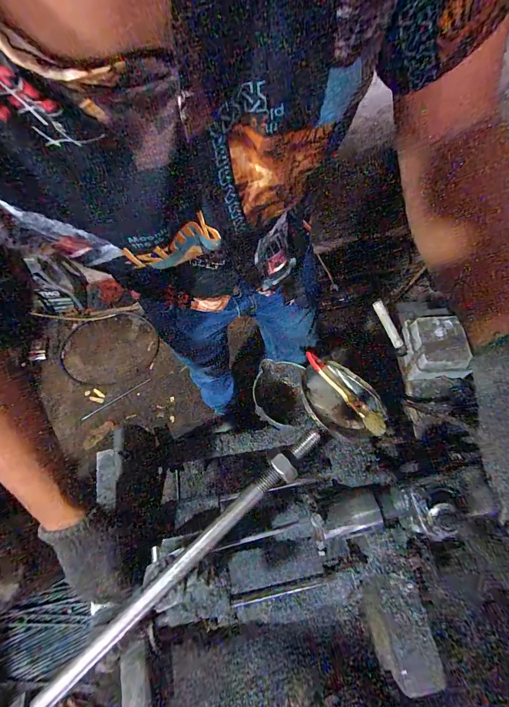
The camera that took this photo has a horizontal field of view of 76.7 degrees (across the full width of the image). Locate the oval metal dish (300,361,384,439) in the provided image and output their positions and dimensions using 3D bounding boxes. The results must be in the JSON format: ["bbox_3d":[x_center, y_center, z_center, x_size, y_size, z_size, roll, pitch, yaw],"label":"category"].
[{"bbox_3d":[0.133,0.077,0.532,0.152,0.060,0.102,39,69,17],"label":"oval metal dish"}]

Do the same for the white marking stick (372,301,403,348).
[{"bbox_3d":[0.278,-0.061,0.671,0.015,0.017,0.105,-26,89,-13],"label":"white marking stick"}]

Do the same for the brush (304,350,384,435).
[{"bbox_3d":[0.152,0.064,0.544,0.027,0.020,0.174,-36,69,-17],"label":"brush"}]

